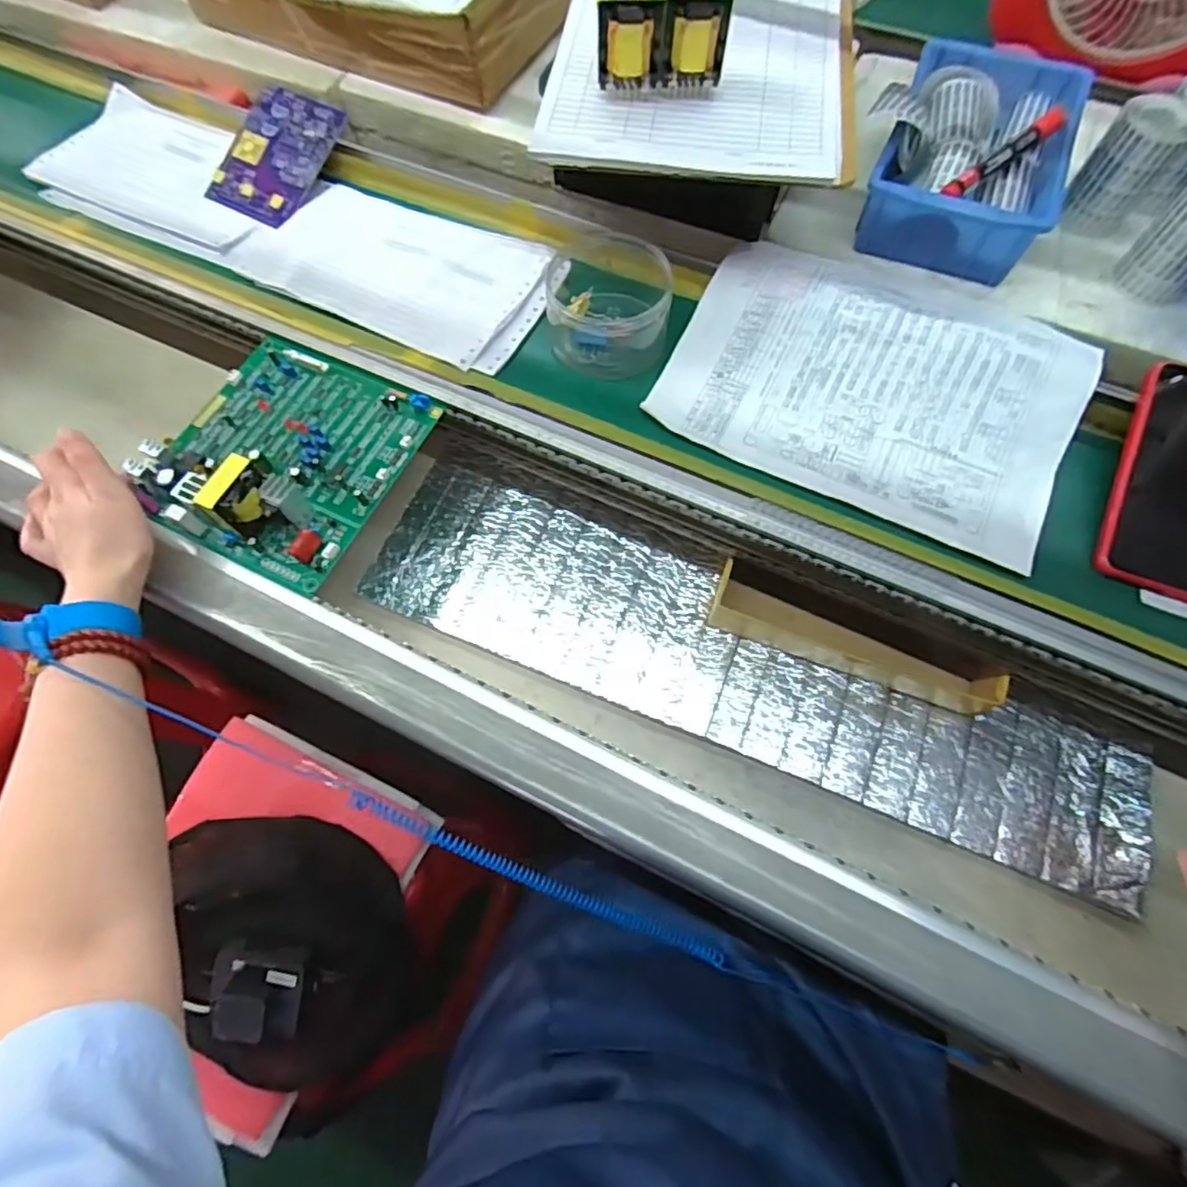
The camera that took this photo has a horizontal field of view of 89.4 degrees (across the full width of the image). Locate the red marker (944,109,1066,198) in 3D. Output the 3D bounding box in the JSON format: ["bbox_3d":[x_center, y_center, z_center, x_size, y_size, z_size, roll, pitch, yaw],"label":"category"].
[{"bbox_3d":[0.308,-0.327,0.448,0.142,0.016,0.015,-37,73,-14],"label":"red marker"}]

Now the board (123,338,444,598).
[{"bbox_3d":[-0.235,-0.115,0.449,0.174,0.052,0.179,26,70,9],"label":"board"}]

